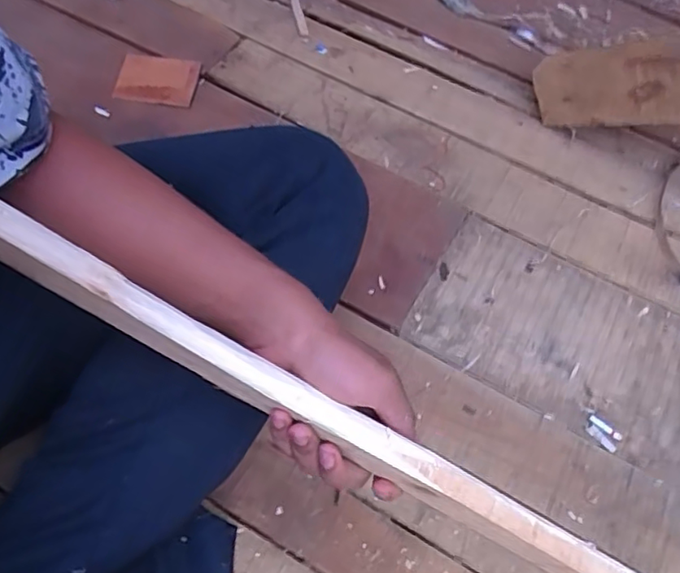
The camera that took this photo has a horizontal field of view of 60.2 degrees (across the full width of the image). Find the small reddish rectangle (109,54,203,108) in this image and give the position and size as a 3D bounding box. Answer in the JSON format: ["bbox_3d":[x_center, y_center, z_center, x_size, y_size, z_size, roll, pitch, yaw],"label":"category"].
[{"bbox_3d":[-0.245,-0.278,0.790,0.101,0.012,0.079,9,59,1],"label":"small reddish rectangle"}]

